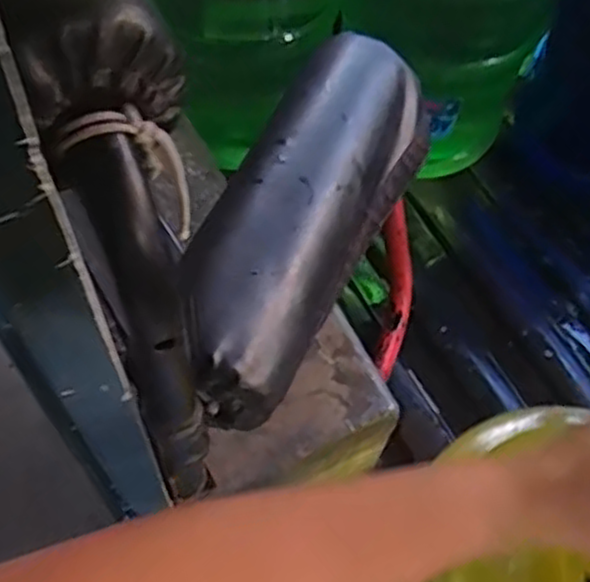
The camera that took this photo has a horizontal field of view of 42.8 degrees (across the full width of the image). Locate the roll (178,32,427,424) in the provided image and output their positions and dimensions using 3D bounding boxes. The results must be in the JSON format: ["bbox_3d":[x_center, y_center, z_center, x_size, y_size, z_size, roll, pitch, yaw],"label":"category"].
[{"bbox_3d":[0.009,-0.074,0.608,0.119,0.088,0.405,22,58,14],"label":"roll"}]

